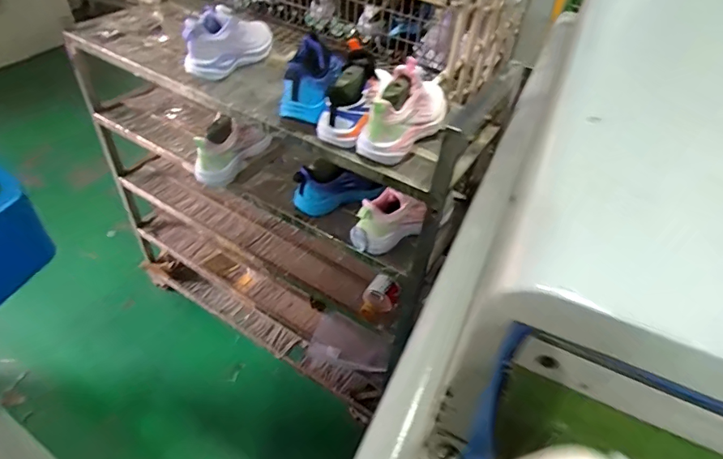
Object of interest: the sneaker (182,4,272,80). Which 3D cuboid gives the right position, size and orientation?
[{"bbox_3d":[-0.286,-0.421,1.000,0.086,0.104,0.232,27,48,20],"label":"sneaker"}]

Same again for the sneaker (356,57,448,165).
[{"bbox_3d":[0.099,-0.236,0.829,0.082,0.134,0.270,26,48,19],"label":"sneaker"}]

